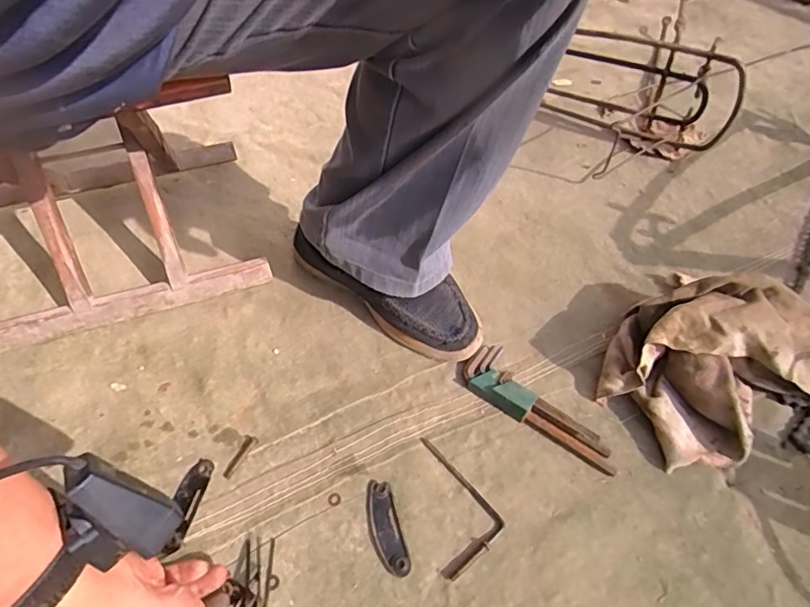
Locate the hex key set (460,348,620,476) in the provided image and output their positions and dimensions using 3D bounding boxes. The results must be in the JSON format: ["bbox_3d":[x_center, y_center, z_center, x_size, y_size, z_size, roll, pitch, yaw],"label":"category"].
[{"bbox_3d":[0.138,0.108,0.541,0.176,0.016,0.056,38,61,25],"label":"hex key set"}]

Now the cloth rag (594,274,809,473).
[{"bbox_3d":[0.354,0.056,0.539,0.285,0.092,0.181,-11,54,-9],"label":"cloth rag"}]

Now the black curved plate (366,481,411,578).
[{"bbox_3d":[-0.019,0.207,0.481,0.028,0.004,0.084,-13,54,-10],"label":"black curved plate"}]

